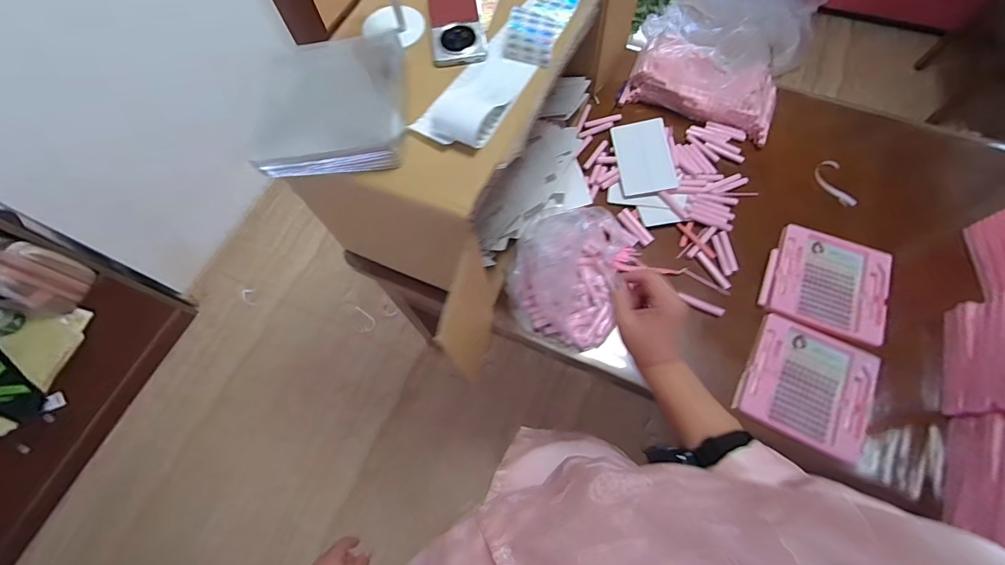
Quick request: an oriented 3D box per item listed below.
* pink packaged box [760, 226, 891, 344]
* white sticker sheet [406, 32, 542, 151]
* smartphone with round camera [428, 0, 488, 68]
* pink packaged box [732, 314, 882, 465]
[{"bbox_3d":[0.603,-0.004,0.798,0.199,0.028,0.184,22,70,12],"label":"pink packaged box"},{"bbox_3d":[-0.030,-0.263,0.588,0.095,0.029,0.190,31,72,15],"label":"white sticker sheet"},{"bbox_3d":[-0.069,-0.394,0.654,0.081,0.019,0.165,-8,67,0],"label":"smartphone with round camera"},{"bbox_3d":[0.527,0.172,0.736,0.196,0.023,0.193,27,71,14],"label":"pink packaged box"}]

